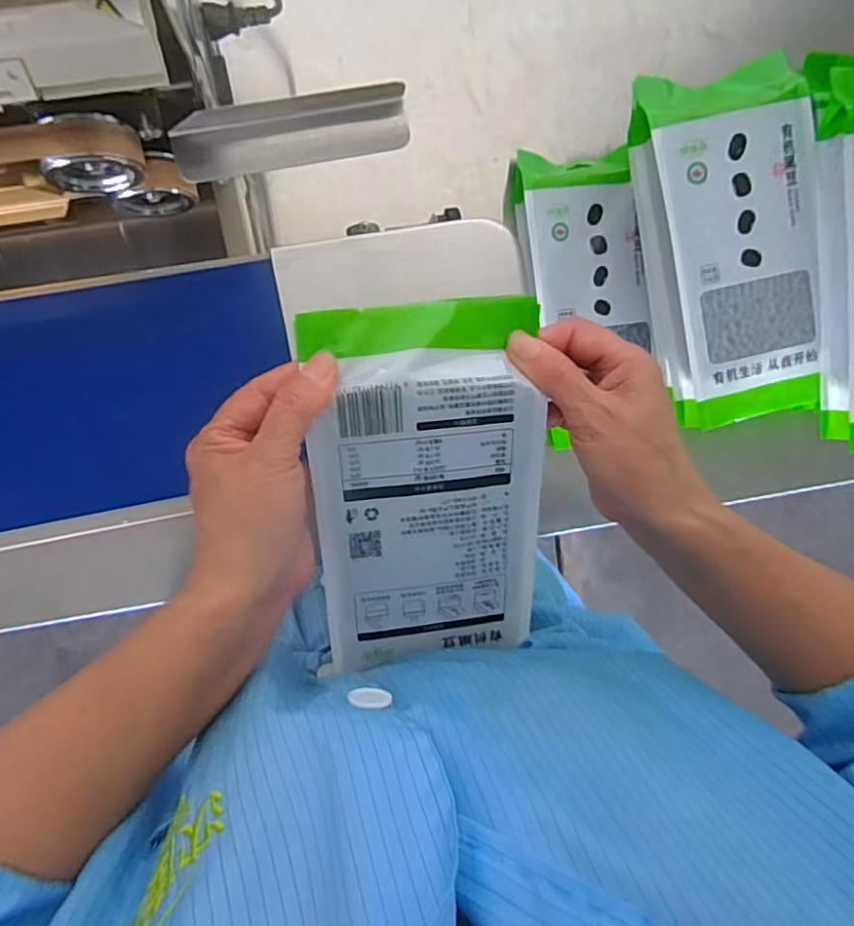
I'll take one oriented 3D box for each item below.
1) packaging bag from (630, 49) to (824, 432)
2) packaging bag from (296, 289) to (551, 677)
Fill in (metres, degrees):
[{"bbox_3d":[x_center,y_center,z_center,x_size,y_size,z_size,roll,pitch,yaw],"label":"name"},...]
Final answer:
[{"bbox_3d":[0.242,-0.166,0.468,0.118,0.045,0.262,-14,97,-6],"label":"packaging bag"},{"bbox_3d":[0.001,0.022,0.330,0.119,0.021,0.208,-6,114,-9],"label":"packaging bag"}]

